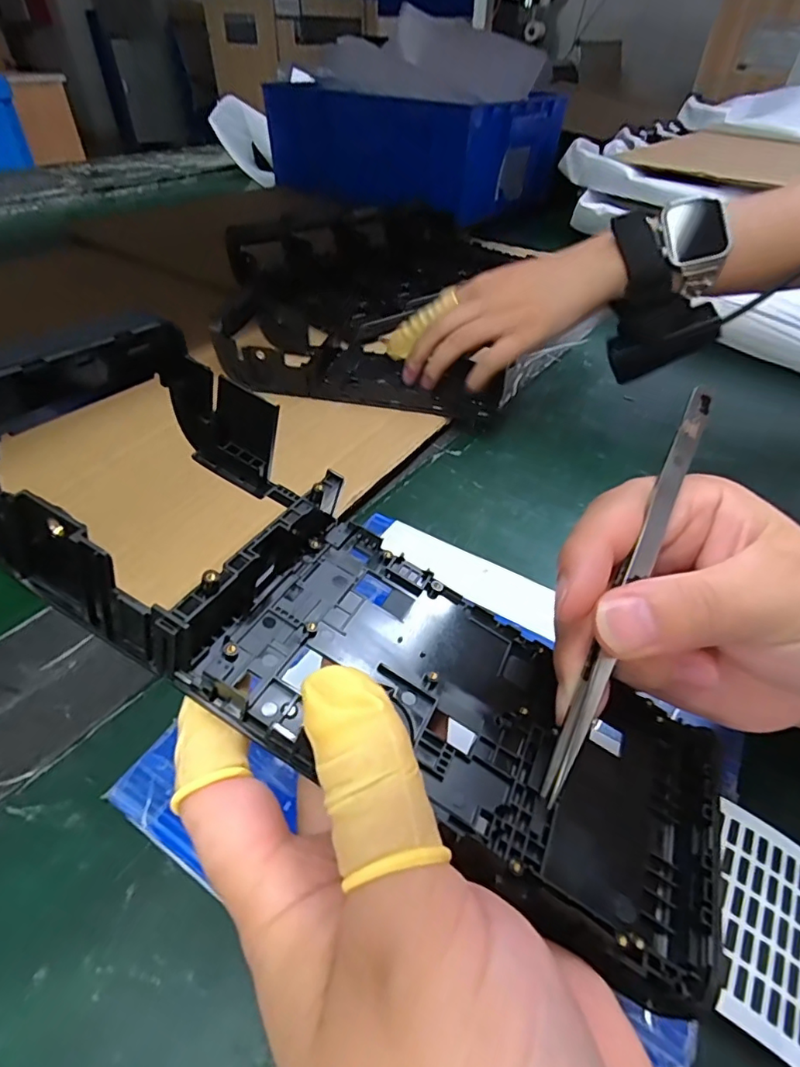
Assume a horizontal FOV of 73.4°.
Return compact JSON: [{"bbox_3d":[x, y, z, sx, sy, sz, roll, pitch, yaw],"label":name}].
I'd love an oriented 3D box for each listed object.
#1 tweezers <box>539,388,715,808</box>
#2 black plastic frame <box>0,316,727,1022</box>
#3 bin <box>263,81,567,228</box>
[{"bbox_3d":[0.068,0.011,0.154,0.007,0.006,0.131,22,72,21],"label":"tweezers"},{"bbox_3d":[-0.010,0.024,0.149,0.213,0.041,0.089,36,49,2],"label":"black plastic frame"},{"bbox_3d":[0.034,-0.628,0.868,0.418,0.133,0.282,30,51,25],"label":"bin"}]

